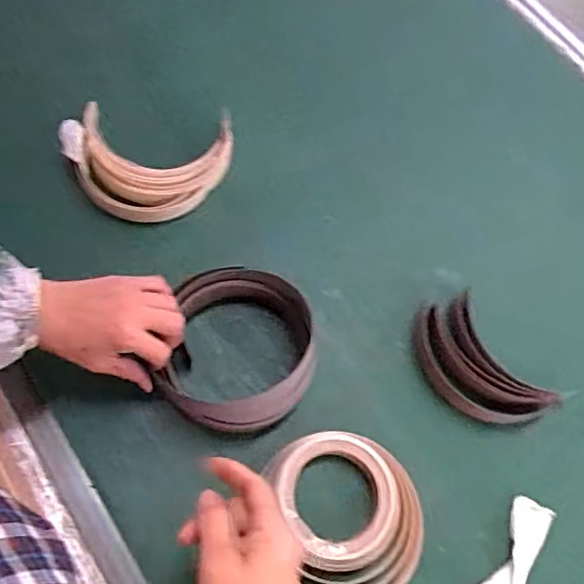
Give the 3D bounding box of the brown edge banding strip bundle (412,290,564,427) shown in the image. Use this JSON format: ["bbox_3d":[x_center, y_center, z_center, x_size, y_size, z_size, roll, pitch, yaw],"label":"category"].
[{"bbox_3d":[0.179,0.071,0.574,0.083,0.027,0.141,-31,73,-21],"label":"brown edge banding strip bundle"}]

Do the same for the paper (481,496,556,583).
[{"bbox_3d":[0.195,0.232,0.518,0.037,0.012,0.111,34,64,8],"label":"paper"}]

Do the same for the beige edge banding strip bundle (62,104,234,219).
[{"bbox_3d":[-0.155,-0.135,0.626,0.167,0.046,0.121,13,64,-3],"label":"beige edge banding strip bundle"}]

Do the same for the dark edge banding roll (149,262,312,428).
[{"bbox_3d":[-0.047,0.052,0.555,0.133,0.052,0.151,9,64,2],"label":"dark edge banding roll"}]

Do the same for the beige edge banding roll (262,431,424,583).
[{"bbox_3d":[0.049,0.193,0.510,0.115,0.034,0.139,-12,67,-14],"label":"beige edge banding roll"}]

